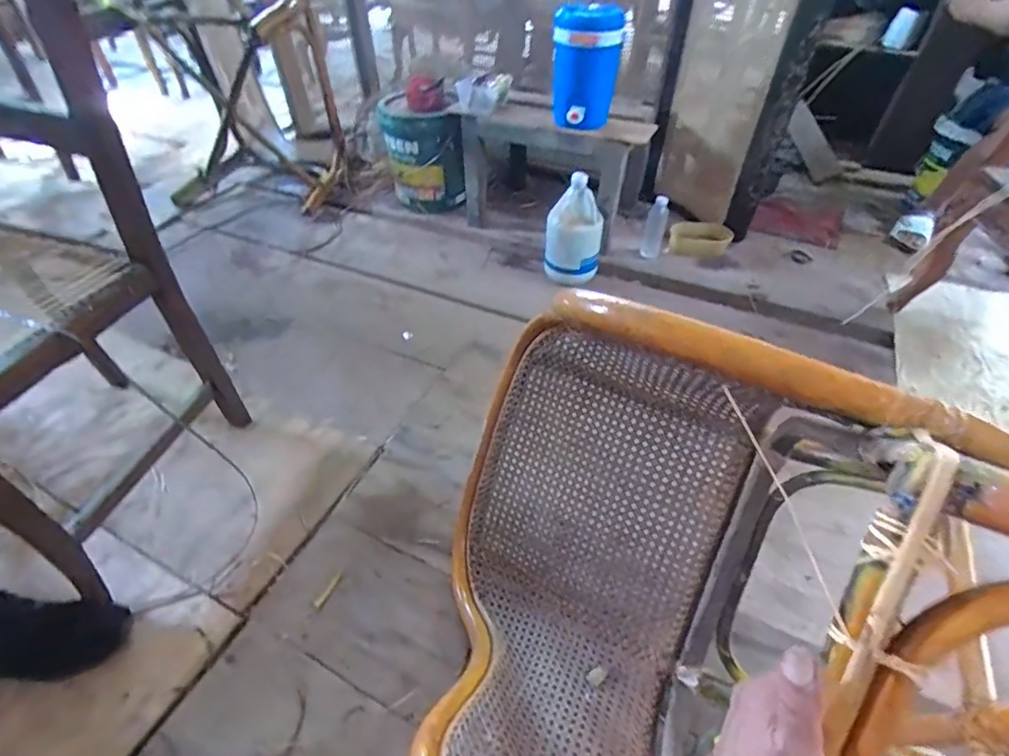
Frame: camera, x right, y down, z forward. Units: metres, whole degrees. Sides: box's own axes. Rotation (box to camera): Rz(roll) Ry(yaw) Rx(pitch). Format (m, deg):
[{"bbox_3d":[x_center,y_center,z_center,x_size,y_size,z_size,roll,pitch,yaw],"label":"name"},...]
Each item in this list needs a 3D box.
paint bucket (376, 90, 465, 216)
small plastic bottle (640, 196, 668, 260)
[{"bbox_3d":[-0.274,-0.747,1.767,0.234,0.336,0.234,-19,47,-19],"label":"paint bucket"},{"bbox_3d":[0.453,-0.462,1.557,0.060,0.172,0.063,16,46,16],"label":"small plastic bottle"}]

